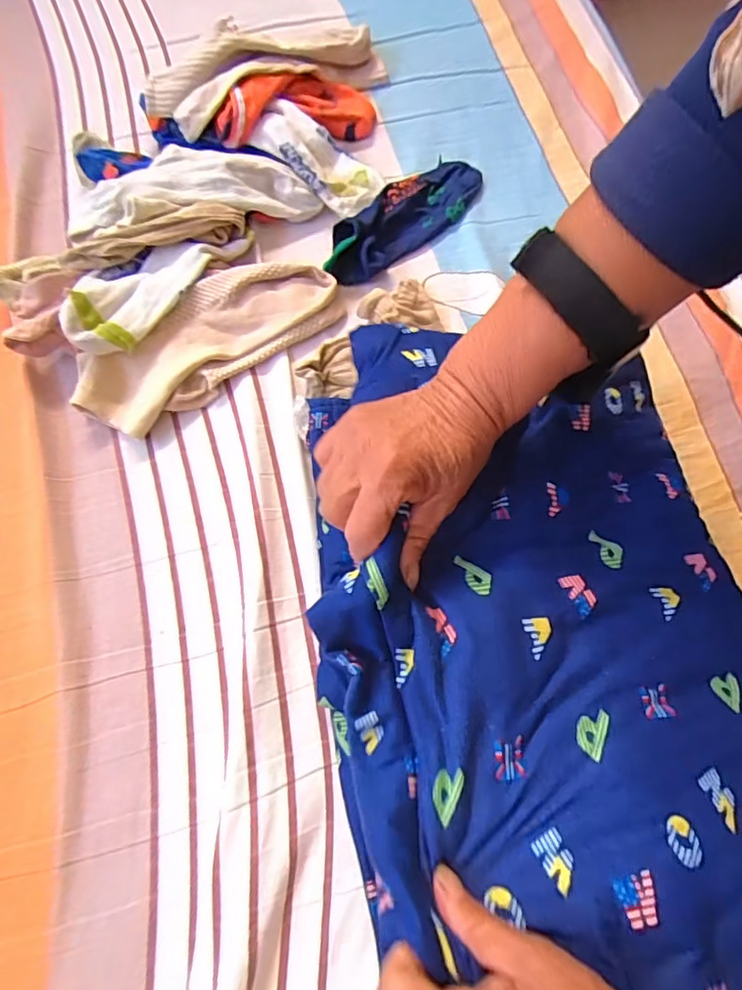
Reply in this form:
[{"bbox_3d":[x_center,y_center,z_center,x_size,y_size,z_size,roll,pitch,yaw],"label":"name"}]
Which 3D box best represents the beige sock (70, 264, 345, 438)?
[{"bbox_3d":[-0.133,-0.130,0.439,0.219,0.034,0.081,-35,74,-12],"label":"beige sock"}]

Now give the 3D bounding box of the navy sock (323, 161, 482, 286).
[{"bbox_3d":[0.030,-0.260,0.487,0.186,0.036,0.062,-41,75,-14],"label":"navy sock"}]

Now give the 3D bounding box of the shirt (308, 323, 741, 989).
[{"bbox_3d":[0.102,0.068,0.287,0.249,0.062,0.382,-10,70,-4],"label":"shirt"}]

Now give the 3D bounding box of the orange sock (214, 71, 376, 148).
[{"bbox_3d":[-0.071,-0.372,0.511,0.164,0.035,0.060,-23,71,-25],"label":"orange sock"}]

